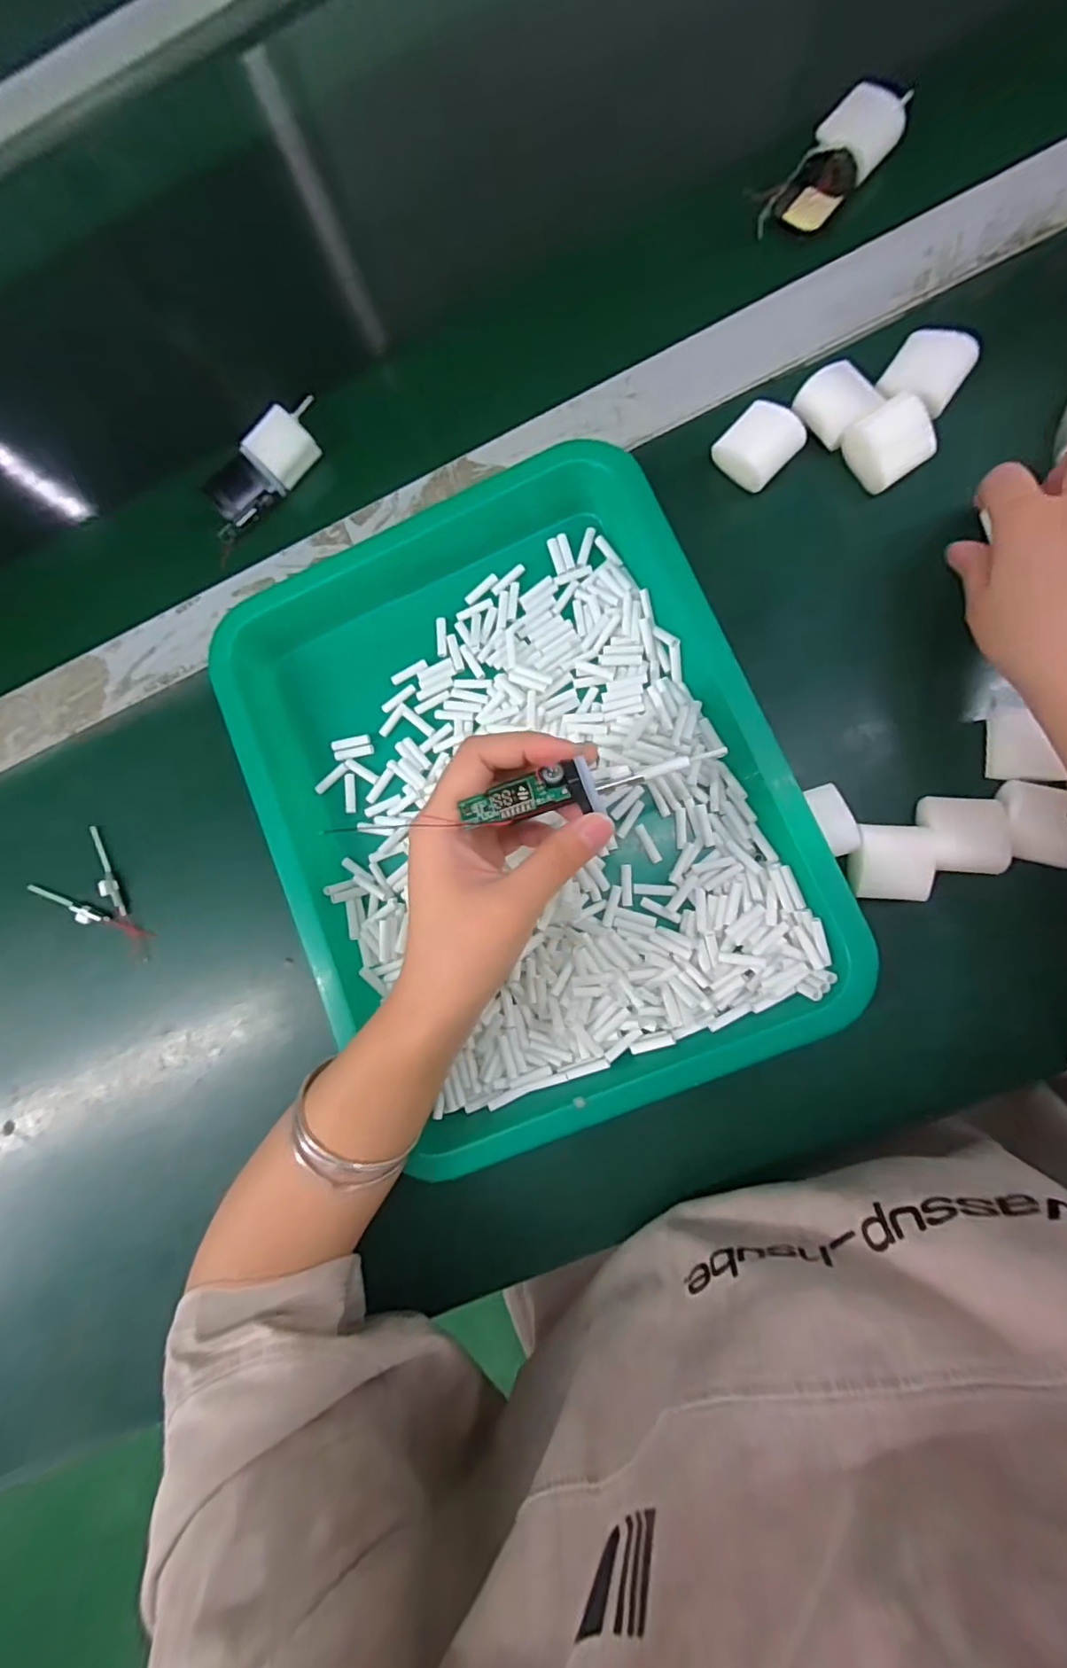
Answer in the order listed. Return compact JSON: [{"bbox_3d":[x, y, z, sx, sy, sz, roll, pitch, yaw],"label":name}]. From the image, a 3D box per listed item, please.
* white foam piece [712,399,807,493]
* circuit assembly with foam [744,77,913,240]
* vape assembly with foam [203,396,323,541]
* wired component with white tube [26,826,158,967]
[{"bbox_3d":[0.124,-0.213,0.319,0.038,0.018,0.037,44,91,10],"label":"white foam piece"},{"bbox_3d":[0.175,-0.395,0.341,0.044,0.020,0.090,44,91,10],"label":"circuit assembly with foam"},{"bbox_3d":[-0.172,-0.237,0.371,0.030,0.021,0.099,44,91,10],"label":"vape assembly with foam"},{"bbox_3d":[-0.265,0.046,0.353,0.054,0.010,0.085,-41,84,1],"label":"wired component with white tube"}]

